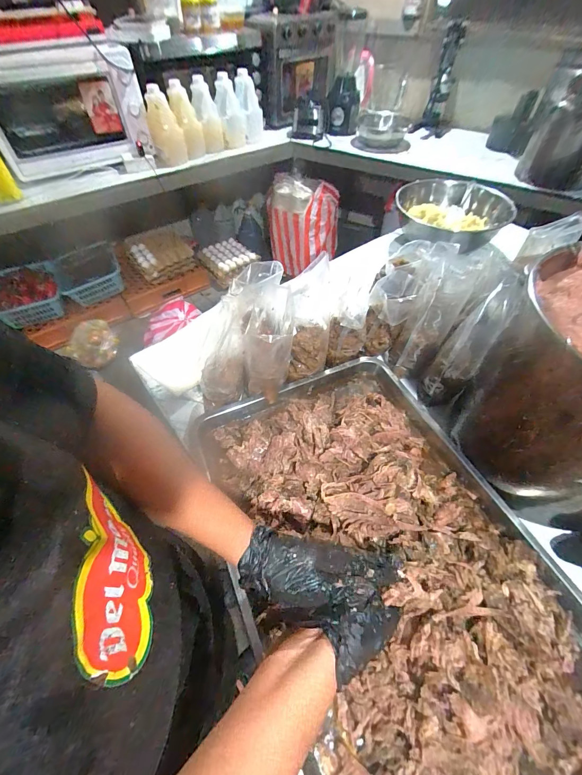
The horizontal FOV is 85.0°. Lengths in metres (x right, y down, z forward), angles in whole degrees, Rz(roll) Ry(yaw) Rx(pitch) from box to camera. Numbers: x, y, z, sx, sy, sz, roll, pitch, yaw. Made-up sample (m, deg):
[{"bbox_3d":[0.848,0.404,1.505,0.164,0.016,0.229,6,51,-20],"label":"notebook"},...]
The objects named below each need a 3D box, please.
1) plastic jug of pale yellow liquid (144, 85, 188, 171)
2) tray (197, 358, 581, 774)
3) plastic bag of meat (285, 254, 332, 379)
[{"bbox_3d":[-0.533,-1.088,1.335,0.140,0.240,0.088,-16,55,-11],"label":"plastic jug of pale yellow liquid"},{"bbox_3d":[0.121,0.202,0.430,0.393,0.081,0.579,-21,56,-14],"label":"tray"},{"bbox_3d":[0.034,-0.107,0.568,0.101,0.216,0.043,-27,41,-29],"label":"plastic bag of meat"}]

